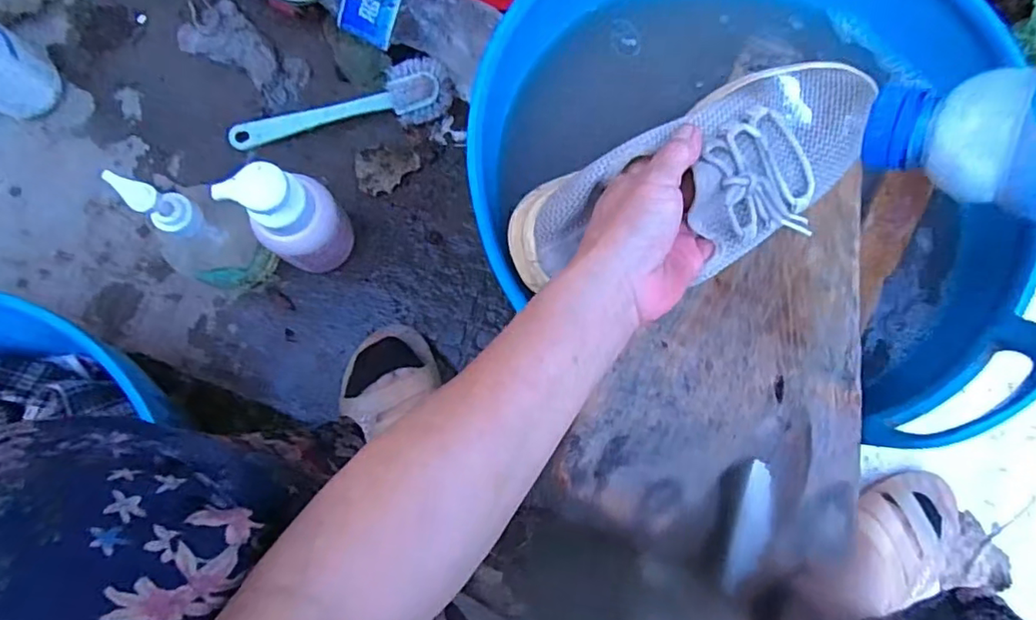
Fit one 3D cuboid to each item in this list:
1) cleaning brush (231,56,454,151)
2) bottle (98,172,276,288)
[{"bbox_3d":[-0.170,-0.199,0.567,0.212,0.041,0.055,-8,82,-3],"label":"cleaning brush"},{"bbox_3d":[-0.251,-0.057,0.472,0.062,0.171,0.060,2,81,-1],"label":"bottle"}]

